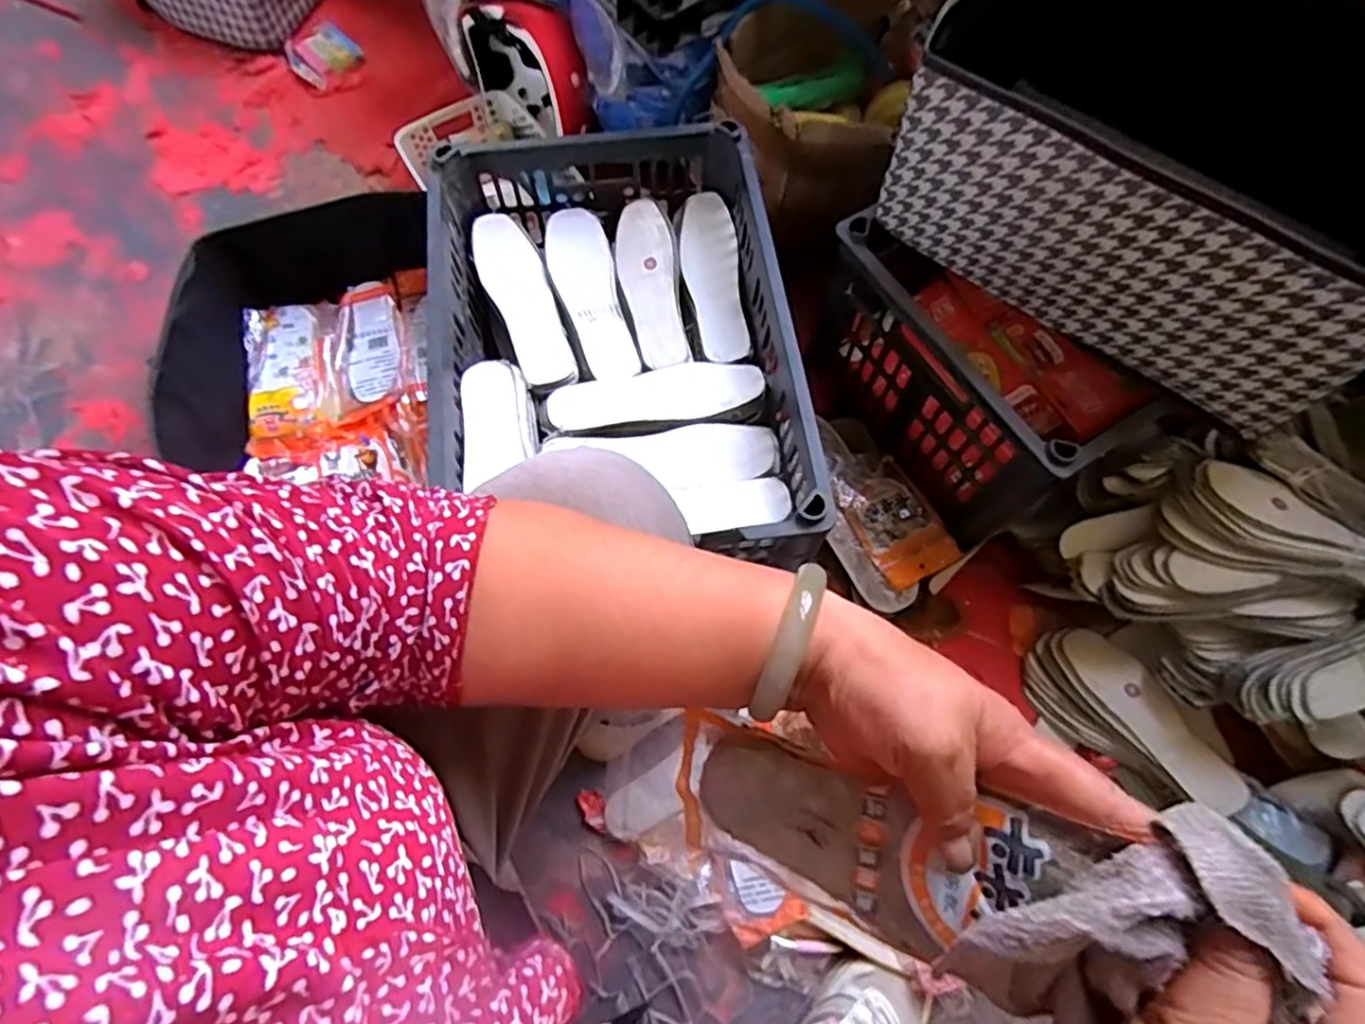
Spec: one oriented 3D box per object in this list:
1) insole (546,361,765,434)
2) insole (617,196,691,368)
[{"bbox_3d":[-0.029,-0.119,0.714,0.220,0.011,0.069,-13,65,0],"label":"insole"},{"bbox_3d":[-0.037,-0.259,0.784,0.066,0.021,0.214,-6,72,-4],"label":"insole"}]

